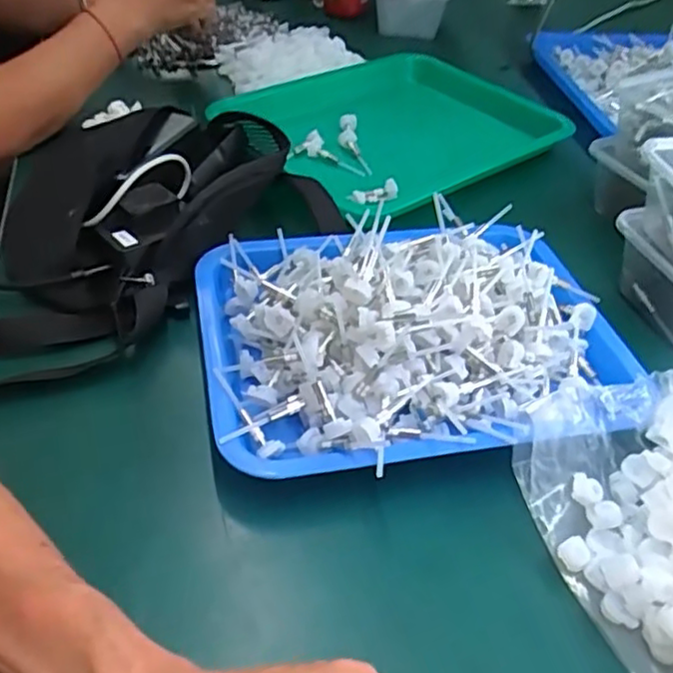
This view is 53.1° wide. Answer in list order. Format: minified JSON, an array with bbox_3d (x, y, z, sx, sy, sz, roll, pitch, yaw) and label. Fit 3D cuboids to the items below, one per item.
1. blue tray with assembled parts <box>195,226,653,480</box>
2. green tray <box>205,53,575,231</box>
[{"bbox_3d":[0.055,-0.015,0.456,0.288,0.066,0.219,-7,44,-11],"label":"blue tray with assembled parts"},{"bbox_3d":[0.067,-0.226,0.723,0.322,0.032,0.251,-31,54,-31],"label":"green tray"}]

